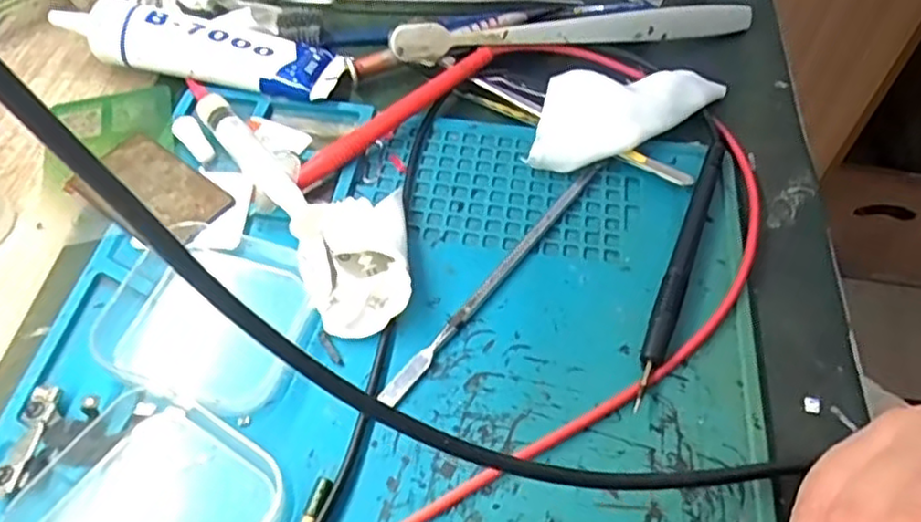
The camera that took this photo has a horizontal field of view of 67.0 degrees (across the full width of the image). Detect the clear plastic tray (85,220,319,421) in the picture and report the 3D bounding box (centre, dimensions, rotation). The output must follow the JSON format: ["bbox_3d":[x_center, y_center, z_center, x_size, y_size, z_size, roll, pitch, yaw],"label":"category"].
[{"bbox_3d":[-0.090,0.018,0.252,0.071,0.014,0.064,15,55,8],"label":"clear plastic tray"}]

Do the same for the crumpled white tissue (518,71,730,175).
[{"bbox_3d":[0.069,-0.069,0.314,0.103,0.012,0.048,-28,60,-21],"label":"crumpled white tissue"}]

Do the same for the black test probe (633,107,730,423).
[{"bbox_3d":[0.089,-0.009,0.272,0.010,0.010,0.149,20,56,11],"label":"black test probe"}]

